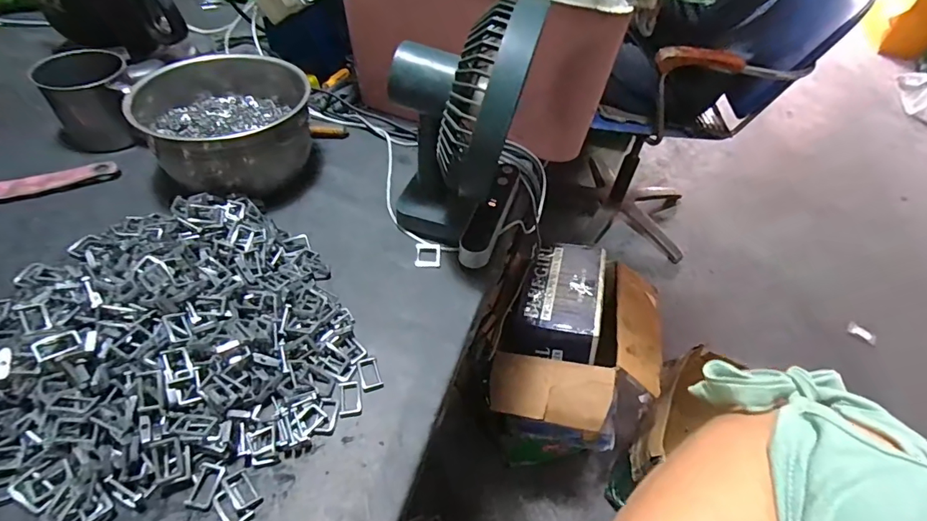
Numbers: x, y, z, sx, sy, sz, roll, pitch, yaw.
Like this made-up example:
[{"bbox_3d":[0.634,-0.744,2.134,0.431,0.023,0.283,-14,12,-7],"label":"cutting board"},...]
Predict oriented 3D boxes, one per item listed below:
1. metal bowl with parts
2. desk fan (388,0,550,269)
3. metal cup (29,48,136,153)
[{"bbox_3d":[-0.247,-0.148,0.491,0.164,0.070,0.174,3,48,-4],"label":"metal bowl with parts"},{"bbox_3d":[-0.005,-0.113,0.409,0.115,0.210,0.144,17,49,8],"label":"desk fan"},{"bbox_3d":[-0.417,-0.180,0.530,0.088,0.085,0.080,-28,57,-28],"label":"metal cup"}]

